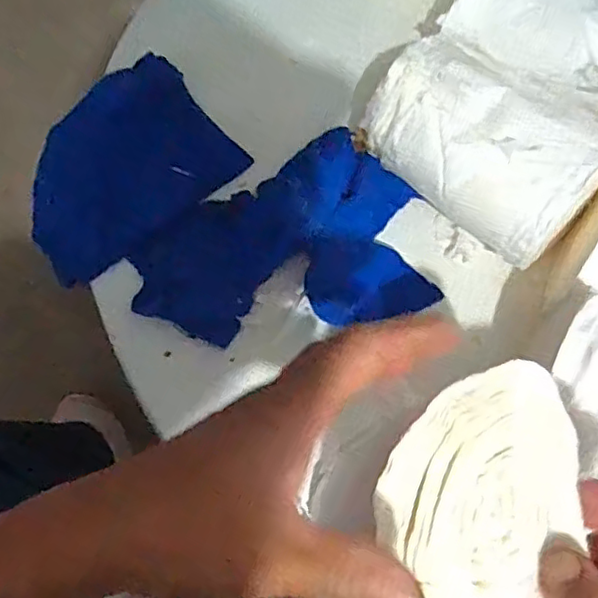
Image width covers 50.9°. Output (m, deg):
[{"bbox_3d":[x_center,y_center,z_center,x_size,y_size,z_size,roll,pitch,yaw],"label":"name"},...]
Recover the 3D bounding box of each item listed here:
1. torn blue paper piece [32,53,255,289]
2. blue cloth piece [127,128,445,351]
[{"bbox_3d":[-0.141,-0.105,0.494,0.170,0.033,0.128,-37,72,-18],"label":"torn blue paper piece"},{"bbox_3d":[-0.014,-0.041,0.466,0.209,0.025,0.148,-12,66,-9],"label":"blue cloth piece"}]

